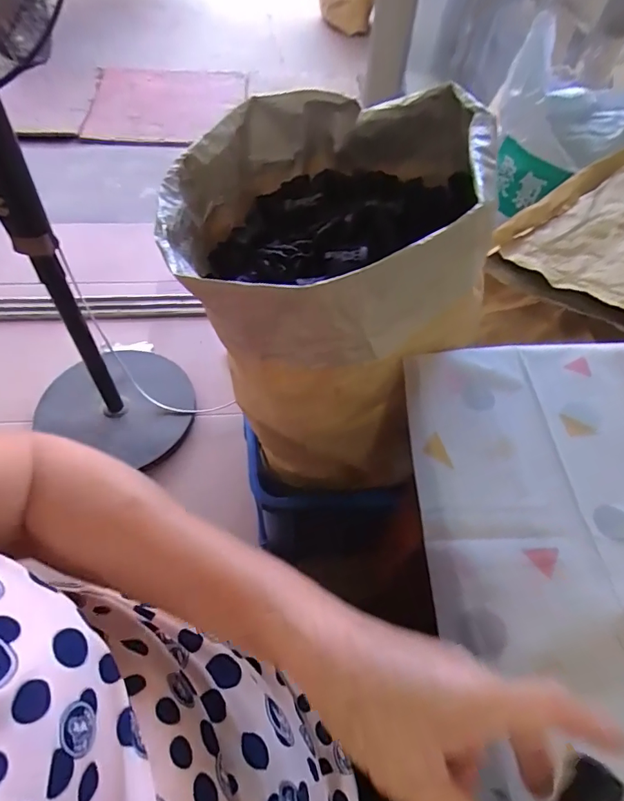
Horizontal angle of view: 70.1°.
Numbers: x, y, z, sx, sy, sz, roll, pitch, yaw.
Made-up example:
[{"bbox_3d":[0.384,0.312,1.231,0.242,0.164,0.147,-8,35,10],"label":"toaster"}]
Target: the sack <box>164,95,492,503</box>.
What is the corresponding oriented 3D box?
[{"bbox_3d":[0.016,-0.110,0.575,0.332,0.435,0.353,-12,56,-11],"label":"sack"}]

